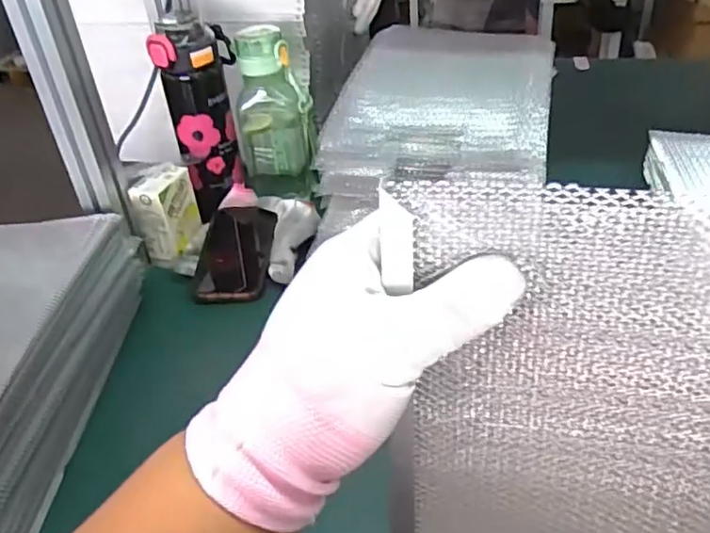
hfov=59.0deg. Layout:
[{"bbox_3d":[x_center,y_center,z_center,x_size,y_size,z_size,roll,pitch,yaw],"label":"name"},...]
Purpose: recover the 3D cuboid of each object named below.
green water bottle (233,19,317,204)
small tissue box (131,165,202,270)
[{"bbox_3d":[-0.103,-0.193,0.795,0.093,0.199,0.082,-10,37,-6],"label":"green water bottle"},{"bbox_3d":[-0.225,-0.063,0.751,0.050,0.097,0.072,5,38,14],"label":"small tissue box"}]

